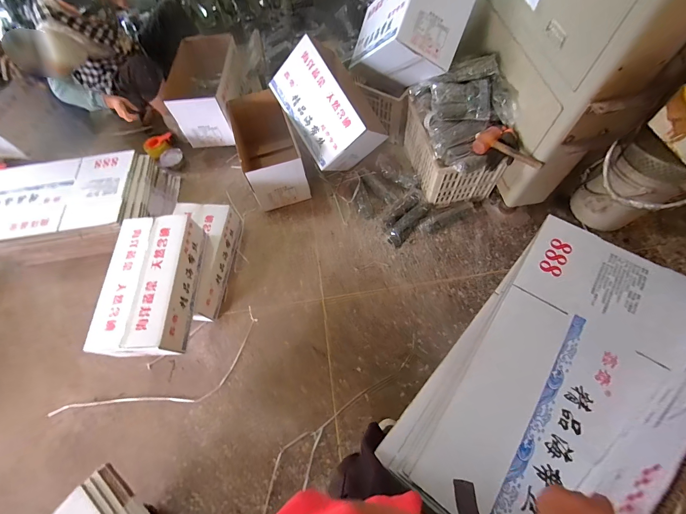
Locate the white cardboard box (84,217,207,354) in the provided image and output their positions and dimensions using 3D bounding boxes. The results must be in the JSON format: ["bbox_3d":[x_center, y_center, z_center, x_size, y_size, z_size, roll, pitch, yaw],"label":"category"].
[{"bbox_3d":[-0.756,0.105,1.207,0.301,0.149,0.553,-4,64,2],"label":"white cardboard box"}]

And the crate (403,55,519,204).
[{"bbox_3d":[0.564,-0.601,1.503,0.358,0.483,0.502,-9,64,0],"label":"crate"}]

